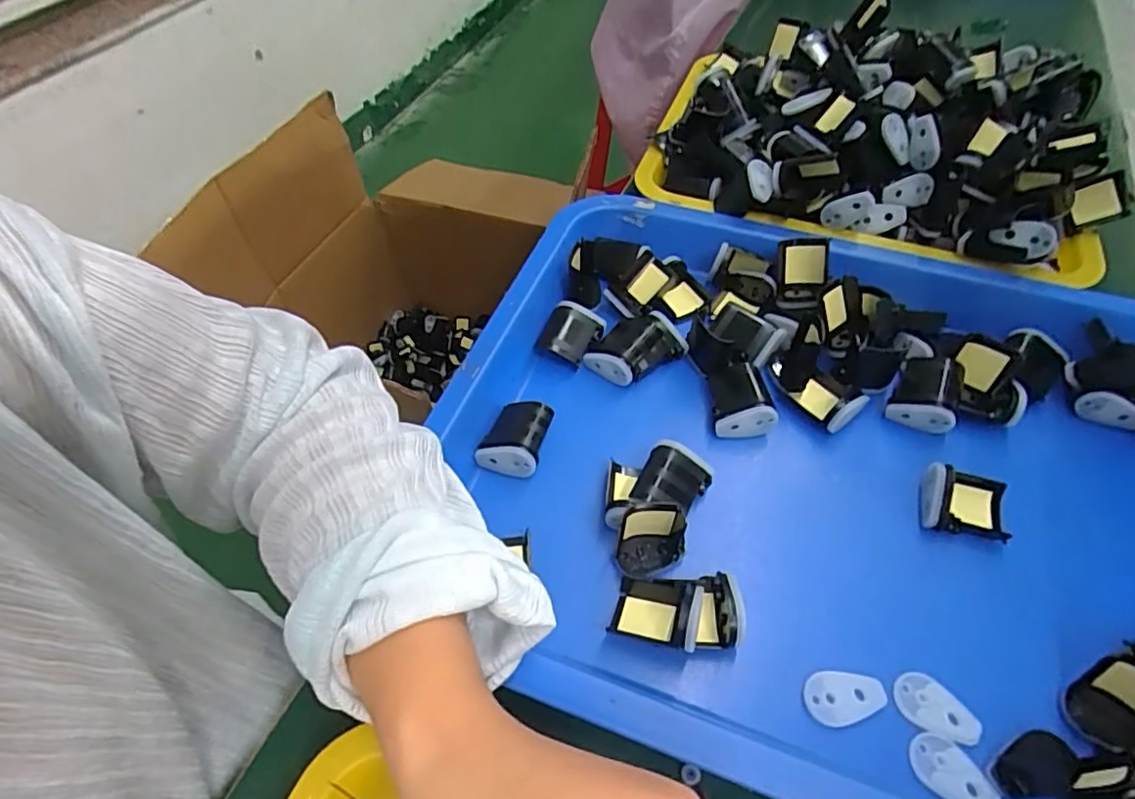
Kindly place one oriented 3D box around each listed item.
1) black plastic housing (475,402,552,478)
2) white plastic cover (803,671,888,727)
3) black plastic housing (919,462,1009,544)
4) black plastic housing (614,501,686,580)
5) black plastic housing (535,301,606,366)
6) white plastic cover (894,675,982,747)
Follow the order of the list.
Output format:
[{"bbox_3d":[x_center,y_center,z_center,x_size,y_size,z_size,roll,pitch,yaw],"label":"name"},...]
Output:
[{"bbox_3d":[-0.030,0.022,0.352,0.036,0.024,0.041,11,54,10],"label":"black plastic housing"},{"bbox_3d":[0.125,0.134,0.271,0.036,0.004,0.022,-1,53,1],"label":"white plastic cover"},{"bbox_3d":[0.212,0.054,0.322,0.044,0.019,0.035,9,54,8],"label":"black plastic housing"},{"bbox_3d":[0.042,0.069,0.303,0.033,0.037,0.030,10,54,9],"label":"black plastic housing"},{"bbox_3d":[0.002,-0.043,0.403,0.037,0.018,0.038,18,55,15],"label":"black plastic housing"},{"bbox_3d":[0.164,0.137,0.268,0.021,0.004,0.035,-38,61,-24],"label":"white plastic cover"}]

